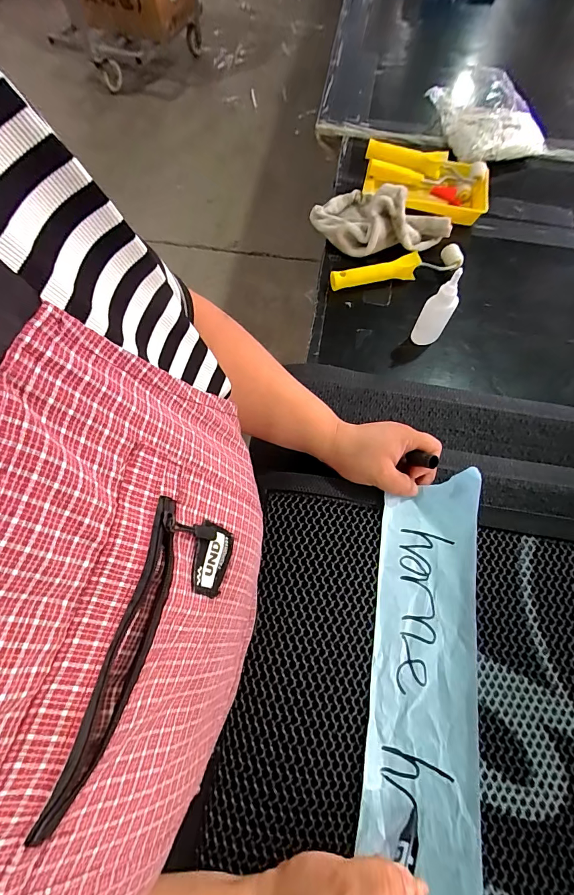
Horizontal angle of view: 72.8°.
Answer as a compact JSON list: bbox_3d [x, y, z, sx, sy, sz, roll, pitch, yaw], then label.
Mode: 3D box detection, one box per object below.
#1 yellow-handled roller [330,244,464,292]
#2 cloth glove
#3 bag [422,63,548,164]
[{"bbox_3d":[0.163,-0.265,0.581,0.197,0.037,0.028,-12,66,-6],"label":"yellow-handled roller"},{"bbox_3d":[0.137,-0.344,0.594,0.195,0.069,0.107,34,70,14],"label":"cloth glove"},{"bbox_3d":[0.335,-0.583,0.679,0.123,0.104,0.201,-20,67,-9],"label":"bag"}]

